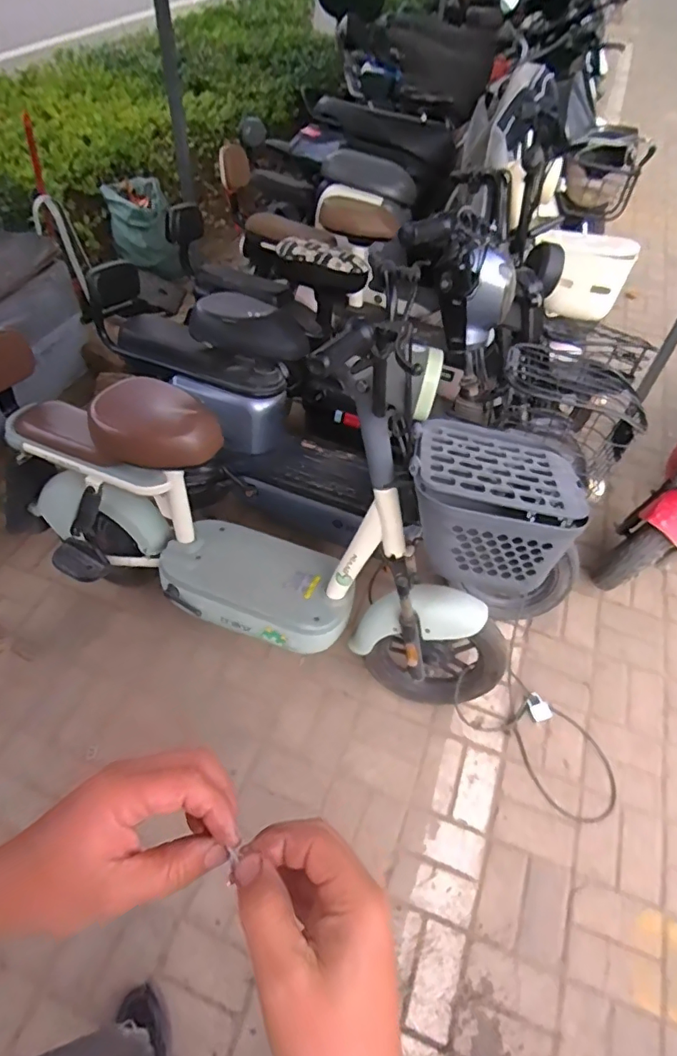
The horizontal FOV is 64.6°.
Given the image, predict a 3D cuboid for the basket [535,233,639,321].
[{"bbox_3d":[0.747,-0.783,1.656,0.273,0.179,0.234,-3,51,-1],"label":"basket"}]

